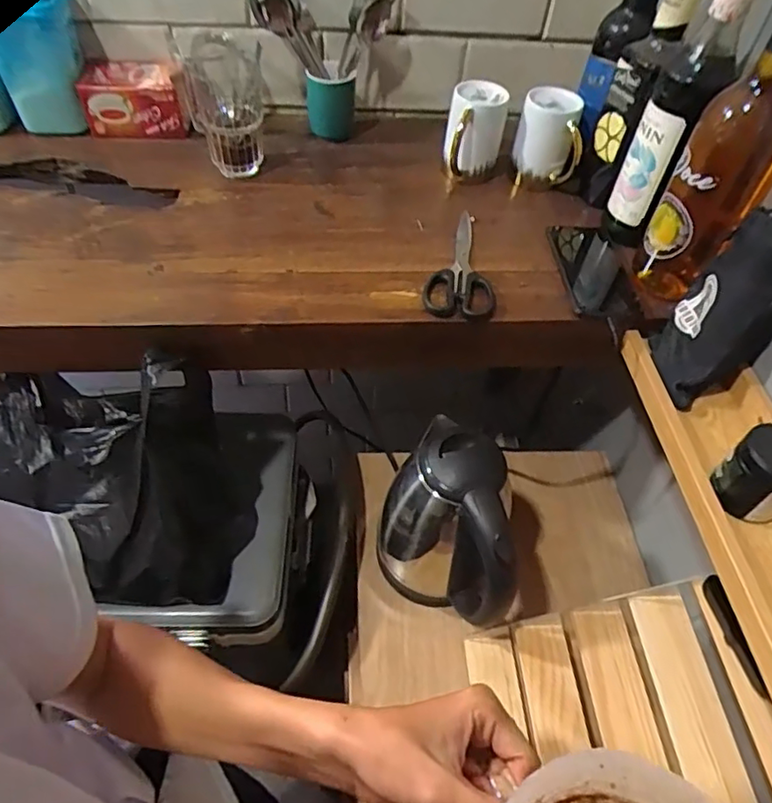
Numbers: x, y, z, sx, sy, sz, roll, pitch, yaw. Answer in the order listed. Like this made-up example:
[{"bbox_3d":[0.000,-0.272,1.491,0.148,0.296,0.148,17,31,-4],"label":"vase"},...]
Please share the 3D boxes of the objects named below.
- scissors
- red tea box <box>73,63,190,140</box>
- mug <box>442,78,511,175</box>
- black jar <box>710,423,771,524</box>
[{"bbox_3d":[0.085,-0.154,0.650,0.074,0.014,0.167,9,51,2],"label":"scissors"},{"bbox_3d":[-0.331,-0.394,0.767,0.122,0.068,0.055,-6,52,-10],"label":"red tea box"},{"bbox_3d":[0.112,-0.341,0.743,0.071,0.099,0.086,12,52,5],"label":"mug"},{"bbox_3d":[0.317,0.063,0.493,0.054,0.073,0.061,-25,58,-23],"label":"black jar"}]

